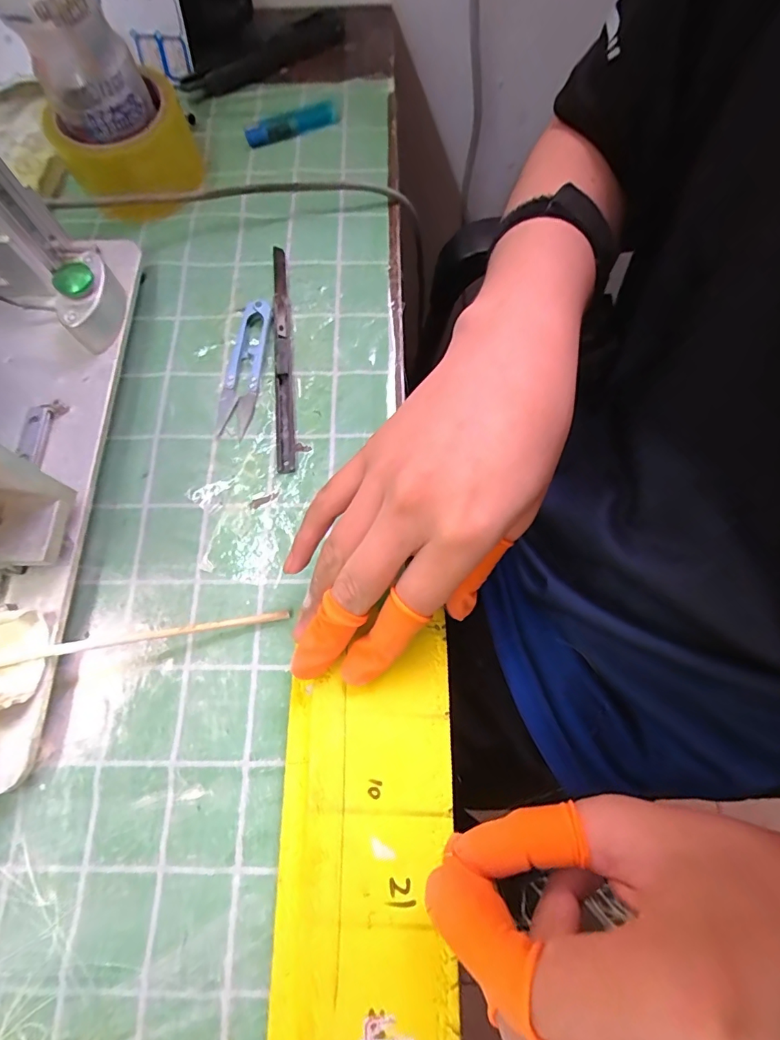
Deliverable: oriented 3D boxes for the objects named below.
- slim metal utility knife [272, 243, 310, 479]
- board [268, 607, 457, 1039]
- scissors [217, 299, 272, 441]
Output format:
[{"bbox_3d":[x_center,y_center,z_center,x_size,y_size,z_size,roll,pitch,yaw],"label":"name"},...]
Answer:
[{"bbox_3d":[-0.073,-0.116,0.318,0.017,0.006,0.176,-6,72,-1],"label":"slim metal utility knife"},{"bbox_3d":[-0.012,0.212,0.191,0.078,0.013,0.315,1,72,2],"label":"board"},{"bbox_3d":[-0.099,-0.105,0.314,0.024,0.010,0.102,4,72,3],"label":"scissors"}]

